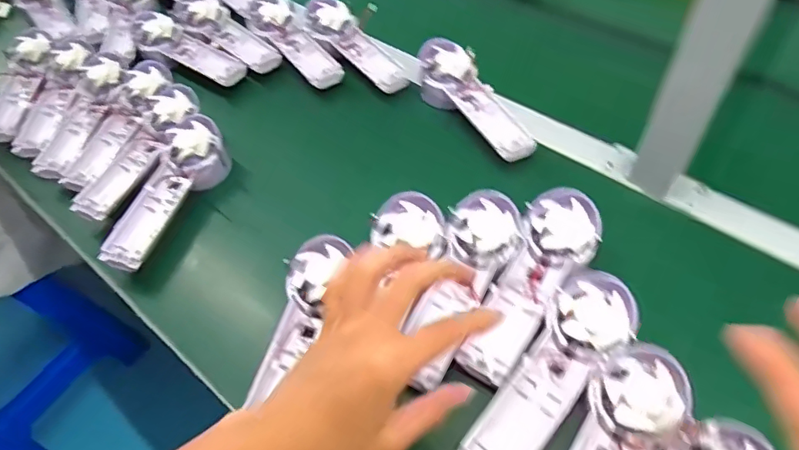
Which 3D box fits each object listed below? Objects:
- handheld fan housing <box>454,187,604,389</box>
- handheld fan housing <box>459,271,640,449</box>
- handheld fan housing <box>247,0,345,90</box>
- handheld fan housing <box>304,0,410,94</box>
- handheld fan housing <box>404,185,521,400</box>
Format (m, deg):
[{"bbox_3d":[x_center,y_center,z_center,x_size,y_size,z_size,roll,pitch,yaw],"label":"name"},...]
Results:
[{"bbox_3d":[0.111,0.048,0.439,0.060,0.034,0.174,25,62,19],"label":"handheld fan housing"},{"bbox_3d":[0.114,0.111,0.391,0.057,0.027,0.178,31,64,21],"label":"handheld fan housing"},{"bbox_3d":[-0.135,-0.235,0.680,0.049,0.030,0.188,-33,61,-16],"label":"handheld fan housing"},{"bbox_3d":[-0.055,-0.222,0.660,0.062,0.031,0.186,-33,61,-16],"label":"handheld fan housing"},{"bbox_3d":[0.052,0.049,0.442,0.059,0.026,0.184,19,62,16],"label":"handheld fan housing"}]

